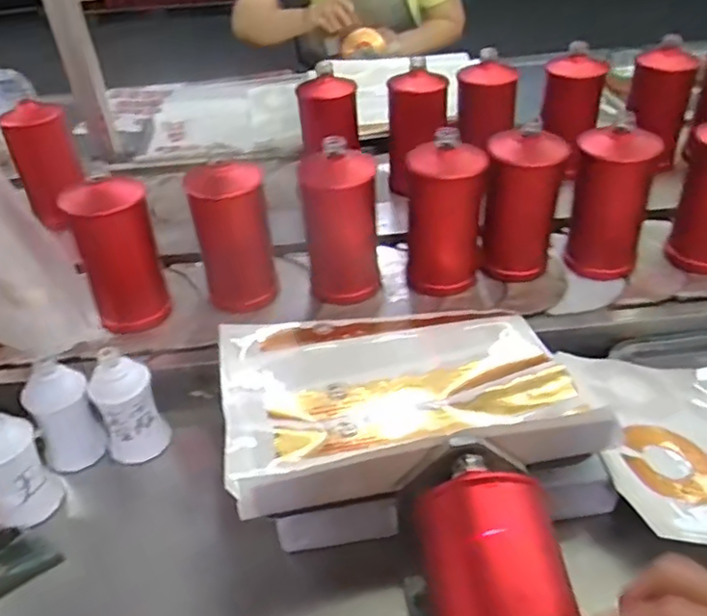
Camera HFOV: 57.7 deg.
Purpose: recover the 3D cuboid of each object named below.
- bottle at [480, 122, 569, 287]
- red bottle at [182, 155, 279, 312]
[{"bbox_3d":[0.201,-0.123,0.775,0.089,0.178,0.079,8,40,12],"label":"bottle"},{"bbox_3d":[-0.138,-0.079,0.747,0.083,0.164,0.087,-11,39,-11],"label":"red bottle"}]

